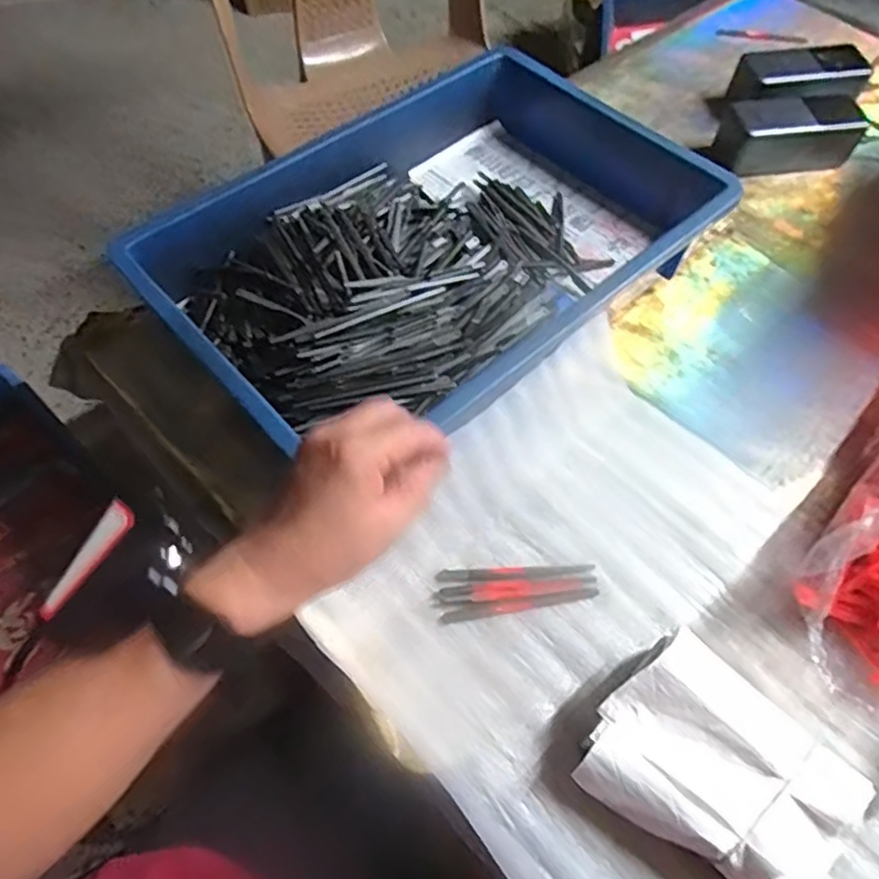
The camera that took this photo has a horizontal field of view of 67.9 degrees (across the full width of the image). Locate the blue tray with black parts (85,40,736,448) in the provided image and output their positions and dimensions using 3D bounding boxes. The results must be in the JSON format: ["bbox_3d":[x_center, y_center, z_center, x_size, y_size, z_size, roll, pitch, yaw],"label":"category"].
[{"bbox_3d":[0.008,-0.164,0.540,0.440,0.071,0.282,-38,68,-21],"label":"blue tray with black parts"}]

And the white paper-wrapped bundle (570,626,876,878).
[{"bbox_3d":[0.147,0.179,0.355,0.104,0.047,0.125,-40,68,-22],"label":"white paper-wrapped bundle"}]

